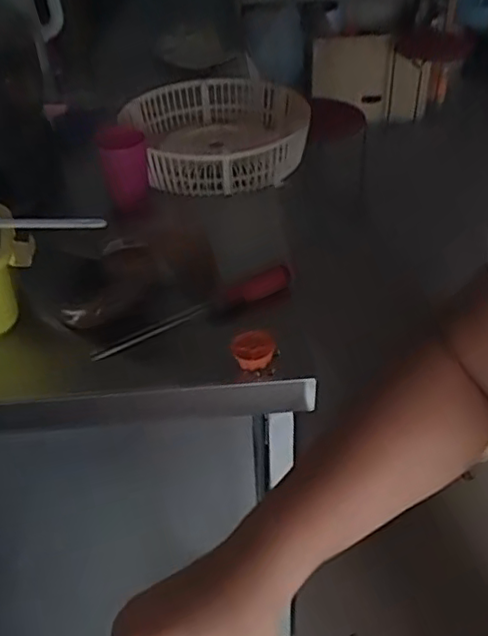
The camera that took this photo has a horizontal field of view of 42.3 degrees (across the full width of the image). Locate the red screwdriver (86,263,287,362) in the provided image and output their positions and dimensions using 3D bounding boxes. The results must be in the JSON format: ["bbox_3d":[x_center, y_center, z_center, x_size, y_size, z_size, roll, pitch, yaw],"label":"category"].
[{"bbox_3d":[-0.053,-0.007,0.691,0.236,0.024,0.025,-22,42,-22],"label":"red screwdriver"}]

